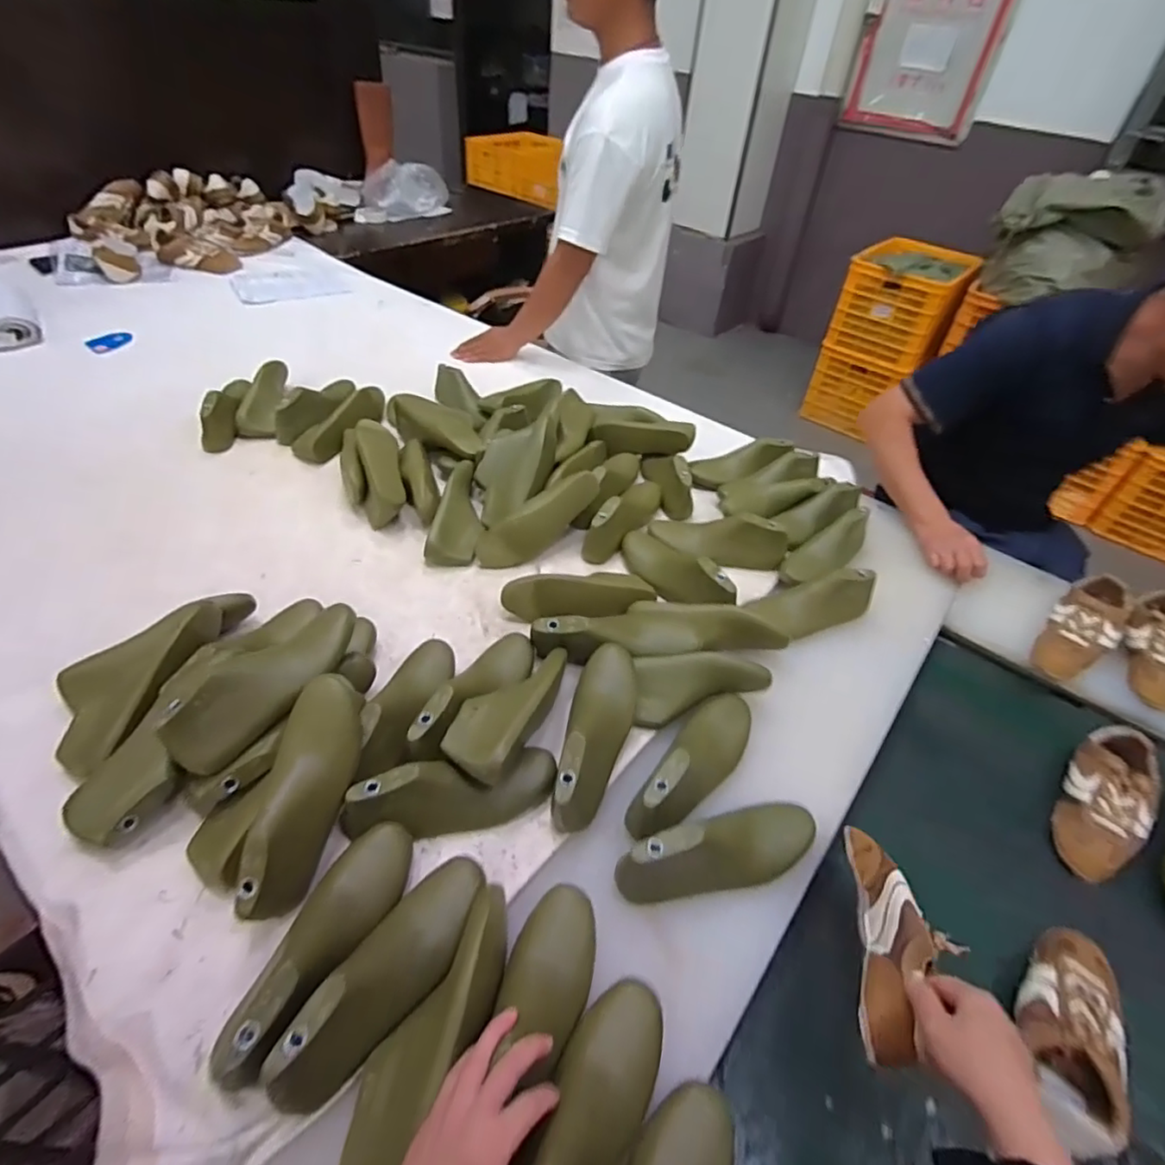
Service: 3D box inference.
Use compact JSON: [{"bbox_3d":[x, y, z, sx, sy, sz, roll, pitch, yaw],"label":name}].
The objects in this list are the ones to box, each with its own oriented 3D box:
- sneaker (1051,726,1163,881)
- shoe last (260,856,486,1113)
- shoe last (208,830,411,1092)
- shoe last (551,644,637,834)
[{"bbox_3d":[0.670,0.280,0.773,0.094,0.067,0.213,32,50,26],"label":"sneaker"},{"bbox_3d":[-0.168,0.340,0.535,0.072,0.079,0.226,24,47,20],"label":"shoe last"},{"bbox_3d":[-0.232,0.321,0.548,0.068,0.075,0.226,16,31,13],"label":"shoe last"},{"bbox_3d":[0.020,0.170,0.709,0.069,0.083,0.215,9,44,6],"label":"shoe last"}]

